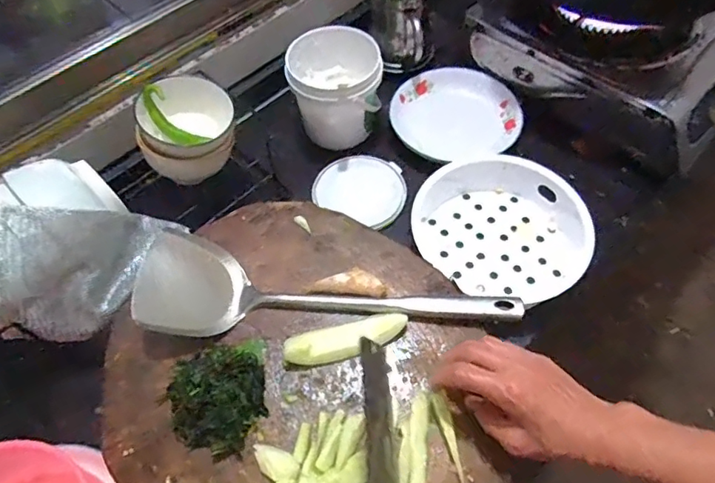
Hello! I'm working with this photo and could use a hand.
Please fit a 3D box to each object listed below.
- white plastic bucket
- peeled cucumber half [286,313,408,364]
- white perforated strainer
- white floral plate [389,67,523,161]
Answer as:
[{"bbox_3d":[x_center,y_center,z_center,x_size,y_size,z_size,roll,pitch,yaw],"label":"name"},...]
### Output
[{"bbox_3d":[-0.030,-0.212,0.730,0.121,0.122,0.133,-1,57,2],"label":"white plastic bucket"},{"bbox_3d":[-0.010,0.099,0.522,0.125,0.013,0.034,-15,58,-7],"label":"peeled cucumber half"},{"bbox_3d":[0.178,-0.022,0.653,0.216,0.065,0.171,15,59,11],"label":"white perforated strainer"},{"bbox_3d":[0.146,-0.188,0.765,0.182,0.027,0.162,17,60,13],"label":"white floral plate"}]

